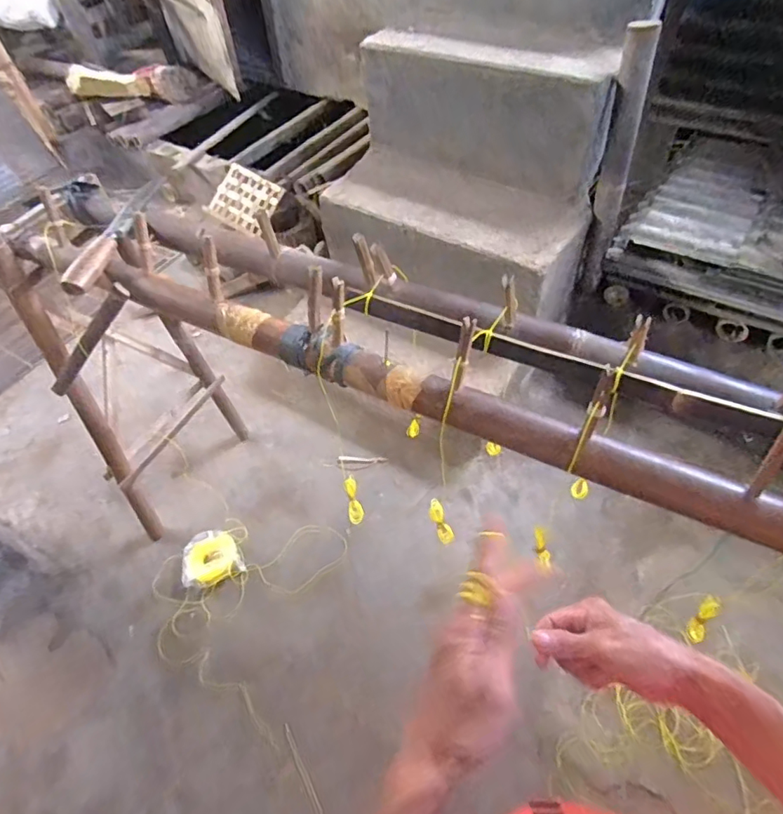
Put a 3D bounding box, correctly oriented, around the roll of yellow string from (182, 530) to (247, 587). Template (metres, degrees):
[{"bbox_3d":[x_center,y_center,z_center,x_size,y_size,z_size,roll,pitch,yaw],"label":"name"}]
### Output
[{"bbox_3d":[-0.478,0.396,1.392,0.149,0.051,0.138,-2,52,3],"label":"roll of yellow string"}]

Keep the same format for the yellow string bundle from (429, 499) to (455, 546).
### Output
[{"bbox_3d":[0.074,0.175,0.801,0.023,0.079,0.015,-28,22,-16],"label":"yellow string bundle"}]

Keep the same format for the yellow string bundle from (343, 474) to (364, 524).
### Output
[{"bbox_3d":[-0.066,0.165,0.924,0.026,0.096,0.025,-11,31,-3],"label":"yellow string bundle"}]

